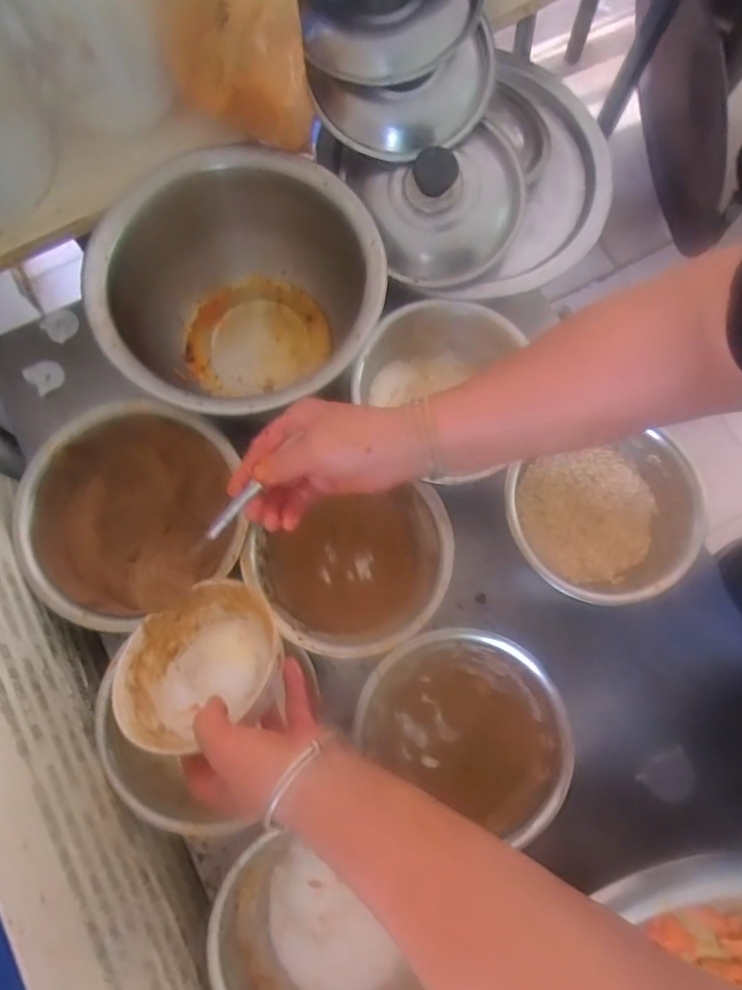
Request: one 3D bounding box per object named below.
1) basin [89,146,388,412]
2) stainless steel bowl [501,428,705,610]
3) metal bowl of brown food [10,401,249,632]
[{"bbox_3d":[-0.119,-0.184,0.617,0.243,0.167,0.259,0,78,0],"label":"basin"},{"bbox_3d":[0.230,0.023,0.598,0.165,0.085,0.161,0,78,0],"label":"stainless steel bowl"},{"bbox_3d":[-0.229,0.017,0.598,0.170,0.119,0.203,34,80,7],"label":"metal bowl of brown food"}]

